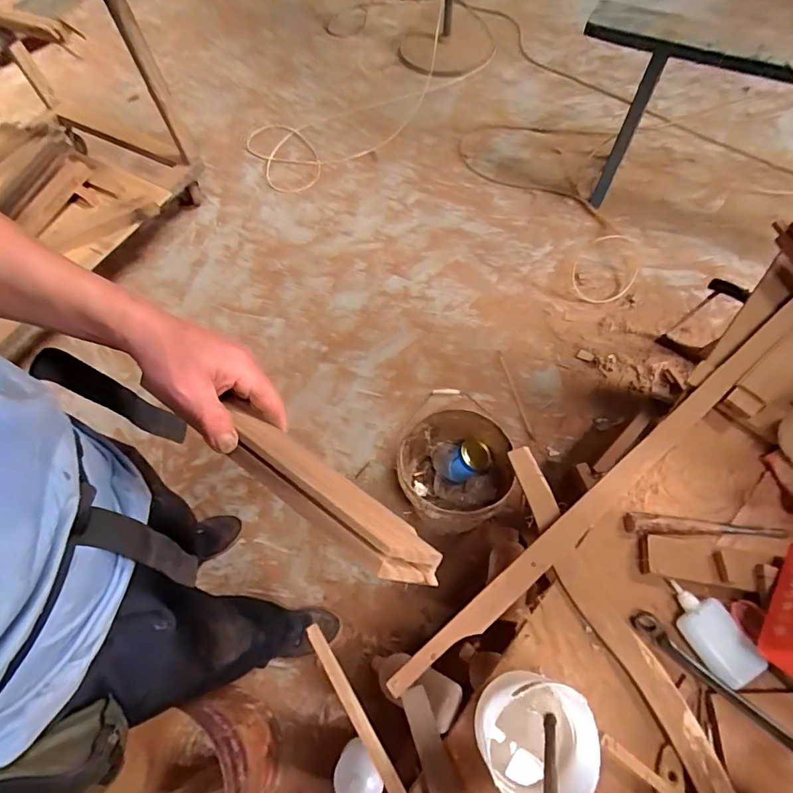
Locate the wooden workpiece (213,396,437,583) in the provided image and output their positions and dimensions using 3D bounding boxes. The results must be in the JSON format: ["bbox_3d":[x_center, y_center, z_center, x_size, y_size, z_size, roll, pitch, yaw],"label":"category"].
[{"bbox_3d":[-0.063,0.068,0.366,0.213,0.032,0.039,33,71,20],"label":"wooden workpiece"}]

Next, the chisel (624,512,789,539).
[{"bbox_3d":[0.343,0.145,0.531,0.172,0.014,0.022,2,63,4],"label":"chisel"}]

